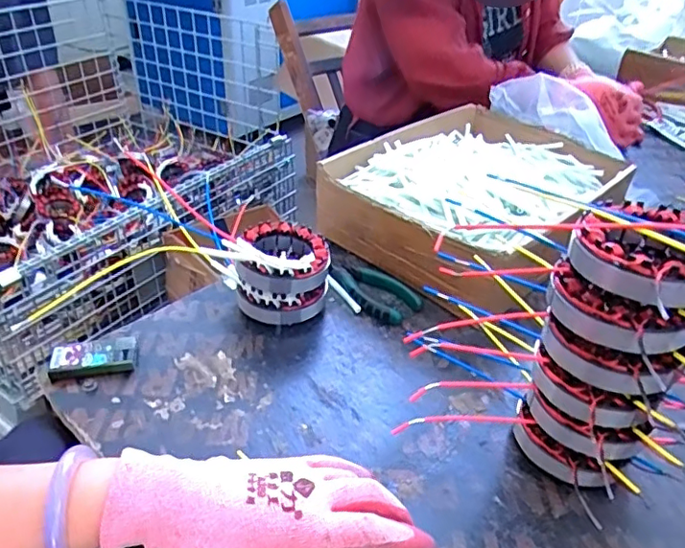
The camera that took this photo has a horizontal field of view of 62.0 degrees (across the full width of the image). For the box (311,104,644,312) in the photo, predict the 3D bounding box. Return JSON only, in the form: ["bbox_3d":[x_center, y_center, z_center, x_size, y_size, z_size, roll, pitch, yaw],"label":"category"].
[{"bbox_3d":[0.164,-0.108,0.672,0.229,0.085,0.344,31,44,33],"label":"box"}]

